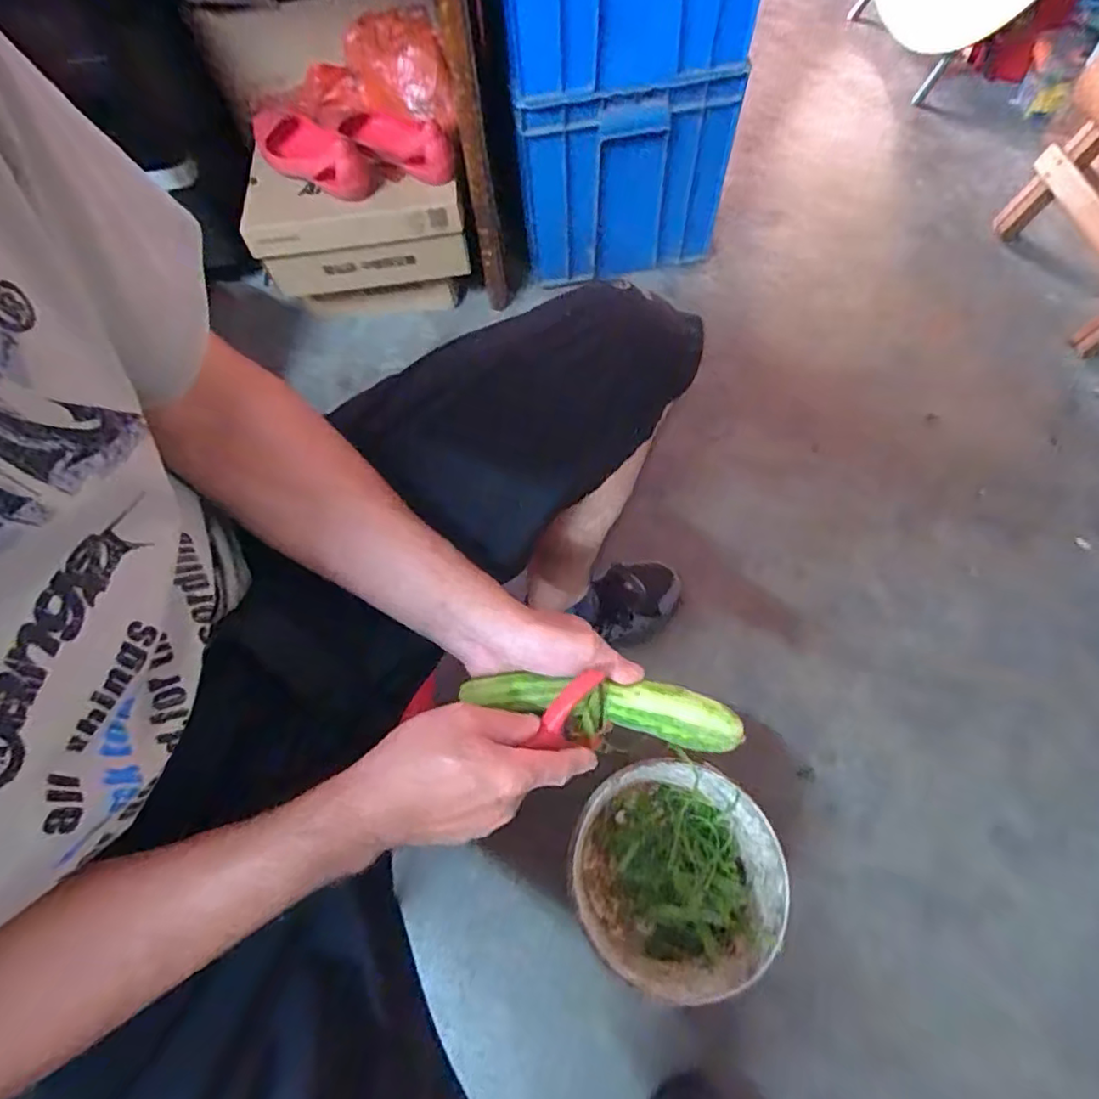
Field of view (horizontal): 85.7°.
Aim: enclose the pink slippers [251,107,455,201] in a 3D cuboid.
[{"bbox_3d":[-0.308,-0.626,0.919,0.292,0.051,0.161,28,69,16],"label":"pink slippers"}]

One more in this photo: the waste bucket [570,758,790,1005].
[{"bbox_3d":[0.129,0.338,0.634,0.186,0.164,0.197,-1,65,1],"label":"waste bucket"}]

